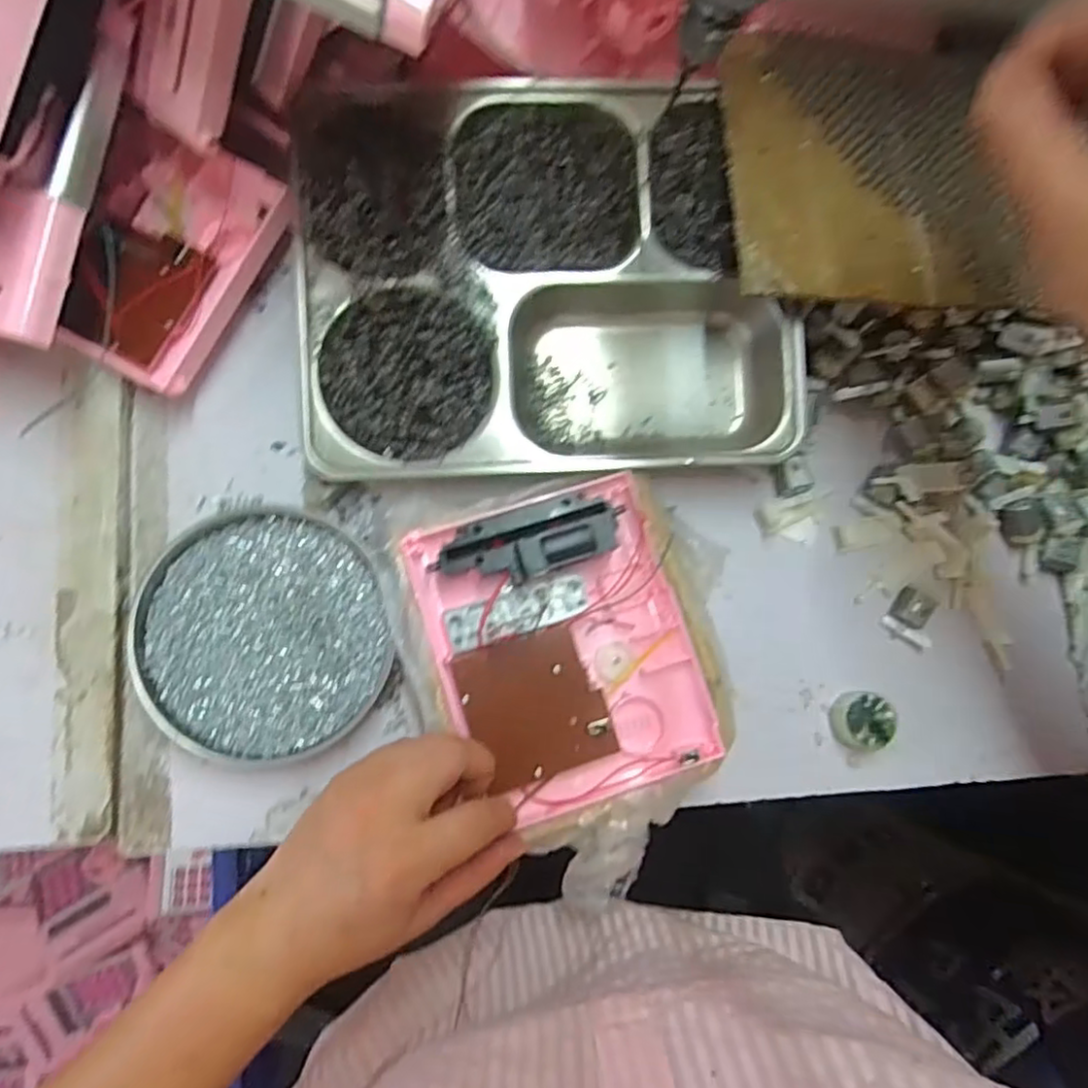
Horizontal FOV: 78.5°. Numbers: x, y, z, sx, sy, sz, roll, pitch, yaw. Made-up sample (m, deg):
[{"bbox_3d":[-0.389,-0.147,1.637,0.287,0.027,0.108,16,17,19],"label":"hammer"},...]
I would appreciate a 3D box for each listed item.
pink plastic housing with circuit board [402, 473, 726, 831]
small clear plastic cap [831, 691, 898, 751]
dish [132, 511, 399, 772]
[{"bbox_3d":[0.013,0.055,0.350,0.139,0.039,0.163,-17,84,-8],"label":"pink plastic housing with circuit board"},{"bbox_3d":[0.191,0.105,0.399,0.031,0.019,0.034,2,82,-5],"label":"small clear plastic cap"},{"bbox_3d":[-0.152,0.049,0.364,0.134,0.024,0.133,1,82,-6],"label":"dish"}]

